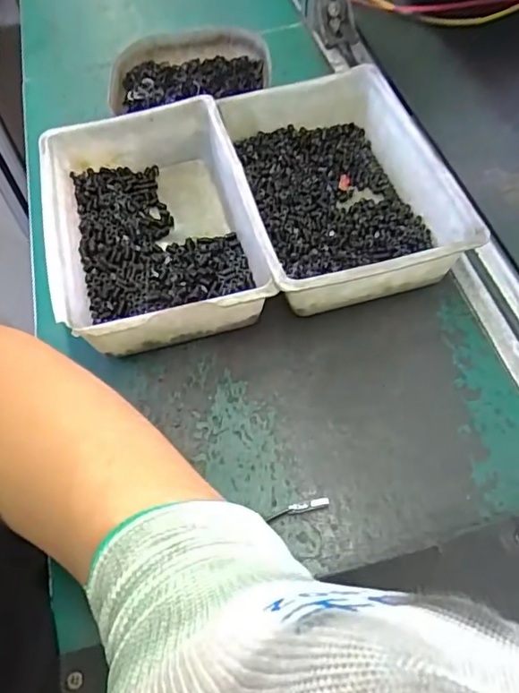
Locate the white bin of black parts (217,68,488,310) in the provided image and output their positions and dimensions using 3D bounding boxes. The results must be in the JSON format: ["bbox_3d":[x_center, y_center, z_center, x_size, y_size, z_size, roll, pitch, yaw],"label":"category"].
[{"bbox_3d":[0.061,-0.118,0.409,0.148,0.056,0.205,-14,58,-5],"label":"white bin of black parts"}]

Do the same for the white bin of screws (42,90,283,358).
[{"bbox_3d":[-0.079,-0.087,0.399,0.141,0.056,0.202,-16,59,-6],"label":"white bin of screws"}]

